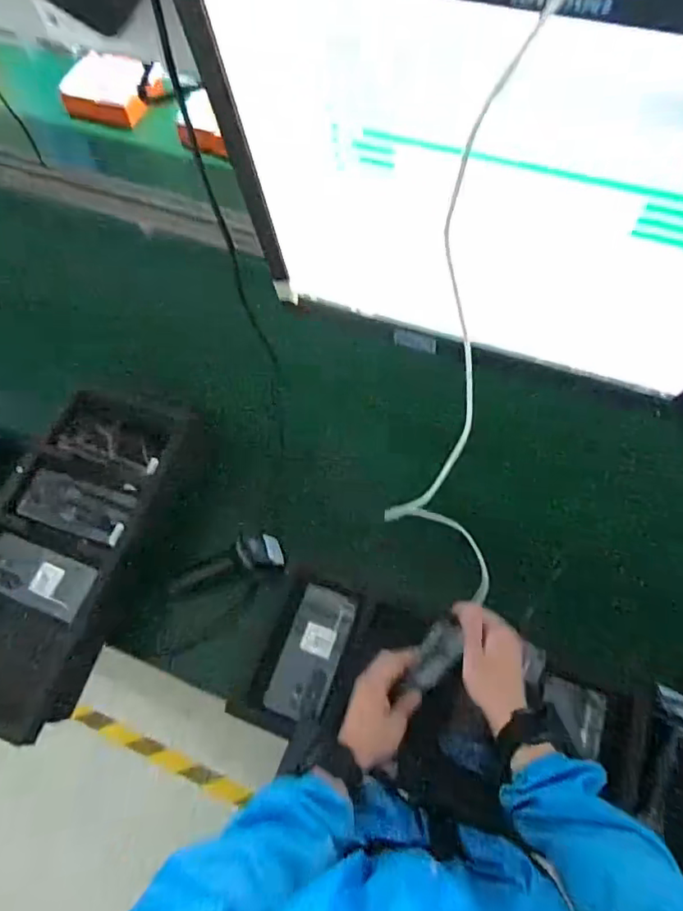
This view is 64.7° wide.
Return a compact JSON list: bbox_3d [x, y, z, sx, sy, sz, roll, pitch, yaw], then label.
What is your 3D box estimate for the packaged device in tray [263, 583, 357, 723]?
[{"bbox_3d":[-0.039,0.263,0.725,0.074,0.018,0.166,17,65,10],"label":"packaged device in tray"}]

